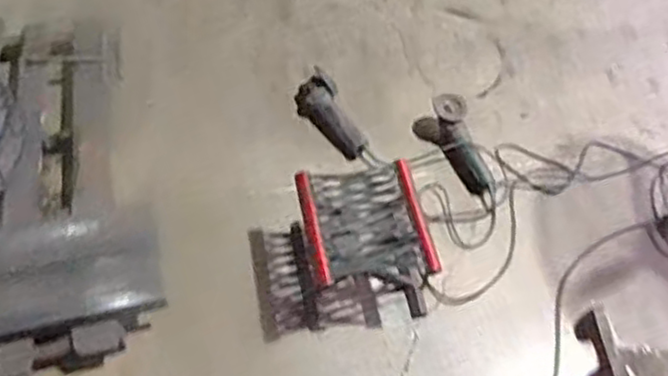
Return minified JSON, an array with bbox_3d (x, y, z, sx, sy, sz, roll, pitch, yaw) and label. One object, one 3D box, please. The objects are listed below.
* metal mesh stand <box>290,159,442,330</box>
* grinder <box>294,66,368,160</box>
[{"bbox_3d":[0.065,0.129,1.660,0.300,0.195,0.303,-7,57,-10],"label":"metal mesh stand"},{"bbox_3d":[-0.004,-0.203,1.968,0.108,0.113,0.299,-30,66,-20],"label":"grinder"}]

